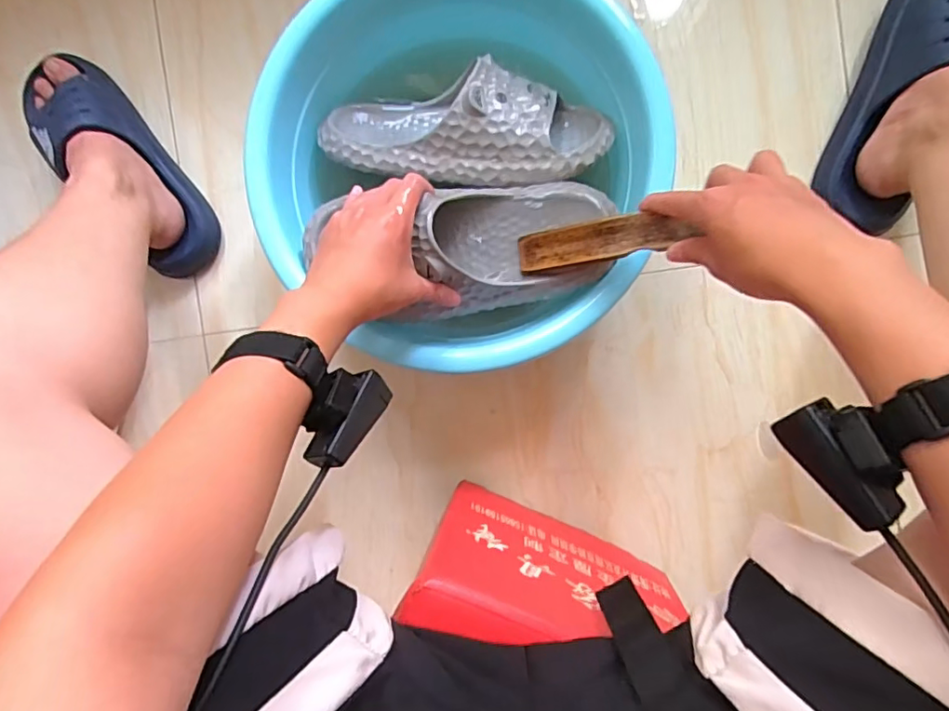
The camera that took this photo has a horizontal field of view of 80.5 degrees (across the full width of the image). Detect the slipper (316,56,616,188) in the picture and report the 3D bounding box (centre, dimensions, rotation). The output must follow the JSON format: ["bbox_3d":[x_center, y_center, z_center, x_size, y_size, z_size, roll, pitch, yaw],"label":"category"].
[{"bbox_3d":[-0.013,-0.217,0.557,0.282,0.082,0.107,0,93,4],"label":"slipper"}]

